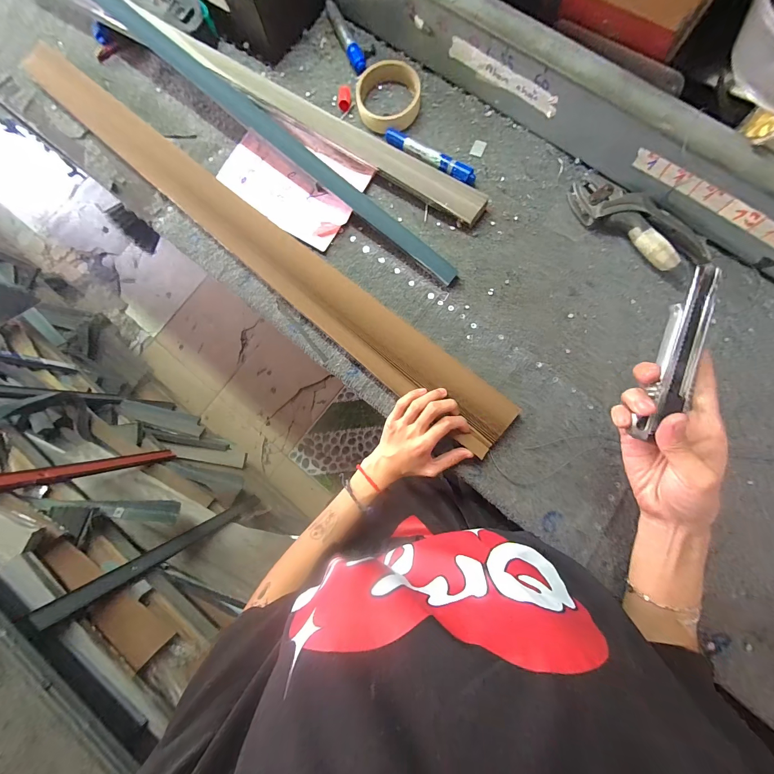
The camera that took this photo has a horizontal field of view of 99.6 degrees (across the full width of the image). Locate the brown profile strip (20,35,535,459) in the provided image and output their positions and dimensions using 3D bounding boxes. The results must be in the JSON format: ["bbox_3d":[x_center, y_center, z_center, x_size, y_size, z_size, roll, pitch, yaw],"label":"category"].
[{"bbox_3d":[-0.168,-0.190,0.436,0.791,0.032,0.078,39,91,6],"label":"brown profile strip"}]

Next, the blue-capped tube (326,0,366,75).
[{"bbox_3d":[-0.057,-0.492,0.459,0.022,0.015,0.119,-24,83,1],"label":"blue-capped tube"}]

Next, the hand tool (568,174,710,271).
[{"bbox_3d":[0.308,-0.202,0.401,0.180,0.028,0.066,40,89,8],"label":"hand tool"}]

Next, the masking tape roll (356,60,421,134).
[{"bbox_3d":[0.001,-0.389,0.439,0.084,0.024,0.075,11,85,5],"label":"masking tape roll"}]

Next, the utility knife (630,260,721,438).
[{"bbox_3d":[0.238,-0.030,0.264,0.029,0.011,0.143,19,89,6],"label":"utility knife"}]

